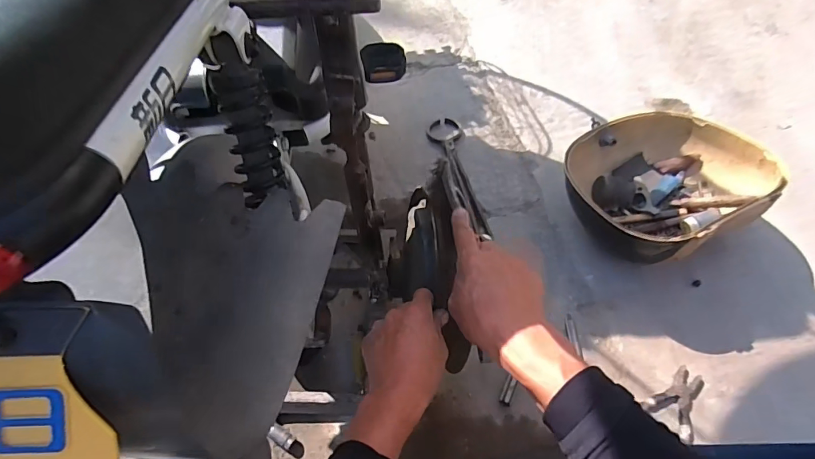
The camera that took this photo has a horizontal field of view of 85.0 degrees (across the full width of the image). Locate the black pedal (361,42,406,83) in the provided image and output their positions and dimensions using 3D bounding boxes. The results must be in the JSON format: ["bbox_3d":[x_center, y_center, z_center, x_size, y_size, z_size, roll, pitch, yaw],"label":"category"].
[{"bbox_3d":[-0.040,-0.283,0.745,0.072,0.026,0.079,1,60,-1],"label":"black pedal"}]

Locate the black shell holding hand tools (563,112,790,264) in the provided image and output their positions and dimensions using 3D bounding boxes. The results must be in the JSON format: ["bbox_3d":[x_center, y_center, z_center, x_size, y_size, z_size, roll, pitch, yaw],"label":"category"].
[{"bbox_3d":[0.503,-0.090,0.922,0.383,0.186,0.319,-25,61,-14],"label":"black shell holding hand tools"}]

